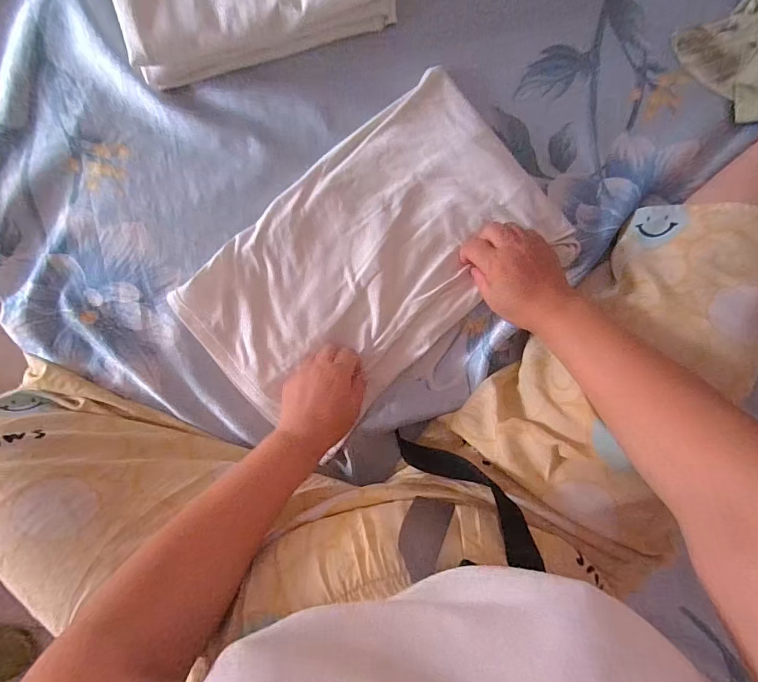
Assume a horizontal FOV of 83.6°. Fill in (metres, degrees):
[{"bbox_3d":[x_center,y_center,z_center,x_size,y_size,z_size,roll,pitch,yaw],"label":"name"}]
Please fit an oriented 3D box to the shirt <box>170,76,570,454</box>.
[{"bbox_3d":[-0.009,-0.081,0.467,0.380,0.023,0.240,-43,95,2],"label":"shirt"}]

